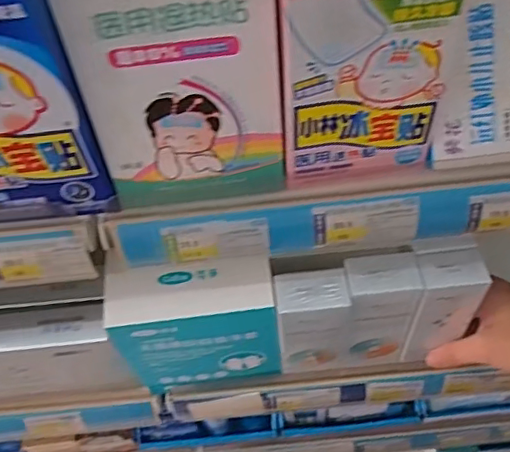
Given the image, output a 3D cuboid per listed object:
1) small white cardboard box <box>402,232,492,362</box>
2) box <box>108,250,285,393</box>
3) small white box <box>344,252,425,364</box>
[{"bbox_3d":[0.142,0.062,0.442,0.048,0.127,0.039,-5,51,-2],"label":"small white cardboard box"},{"bbox_3d":[-0.042,0.080,0.452,0.118,0.131,0.044,-7,56,0],"label":"box"},{"bbox_3d":[0.095,0.069,0.447,0.050,0.120,0.035,-7,56,0],"label":"small white box"}]

